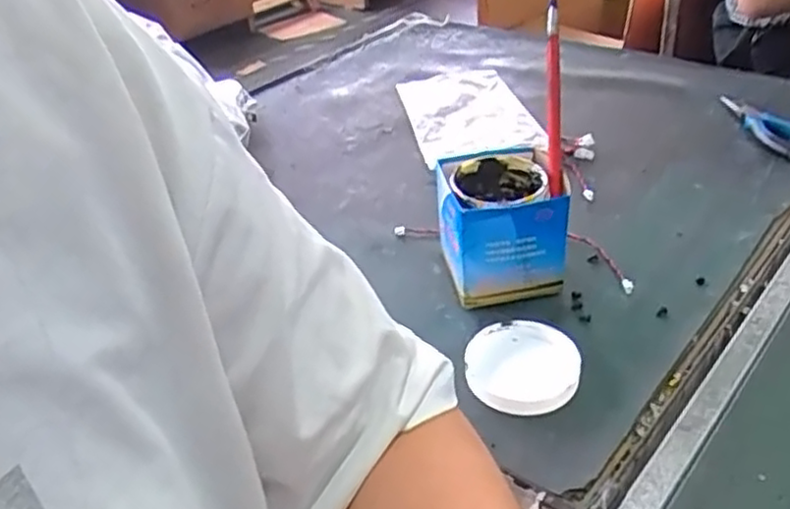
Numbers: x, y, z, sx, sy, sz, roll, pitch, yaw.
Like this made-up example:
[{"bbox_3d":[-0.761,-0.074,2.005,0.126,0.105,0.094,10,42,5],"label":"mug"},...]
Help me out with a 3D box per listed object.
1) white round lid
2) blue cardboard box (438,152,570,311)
[{"bbox_3d":[0.100,0.089,0.554,0.087,0.018,0.086,-4,35,3],"label":"white round lid"},{"bbox_3d":[0.095,-0.024,0.636,0.106,0.105,0.104,-4,35,3],"label":"blue cardboard box"}]

